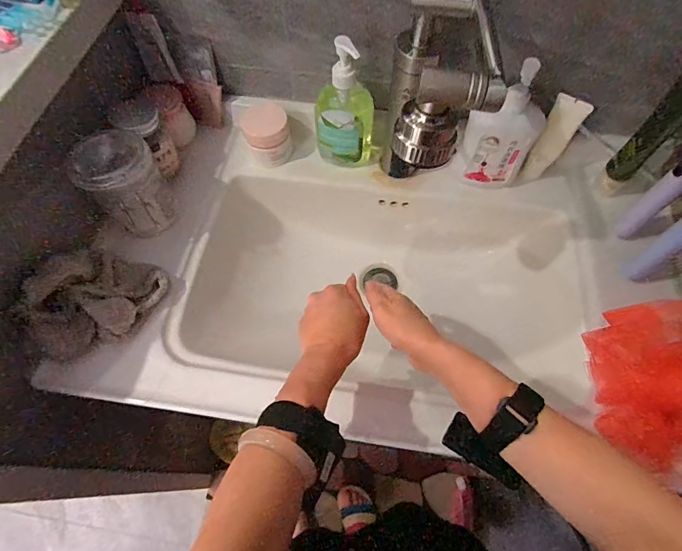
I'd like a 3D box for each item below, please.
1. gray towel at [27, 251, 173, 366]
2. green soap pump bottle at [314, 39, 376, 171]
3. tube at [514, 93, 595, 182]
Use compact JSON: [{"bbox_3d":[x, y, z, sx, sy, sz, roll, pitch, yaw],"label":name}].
[{"bbox_3d":[-0.293,0.032,0.468,0.091,0.088,0.151,23,65,11],"label":"gray towel"},{"bbox_3d":[0.008,-0.234,0.550,0.089,0.185,0.047,5,63,2],"label":"green soap pump bottle"},{"bbox_3d":[0.300,-0.190,0.562,0.046,0.137,0.027,6,63,3],"label":"tube"}]

